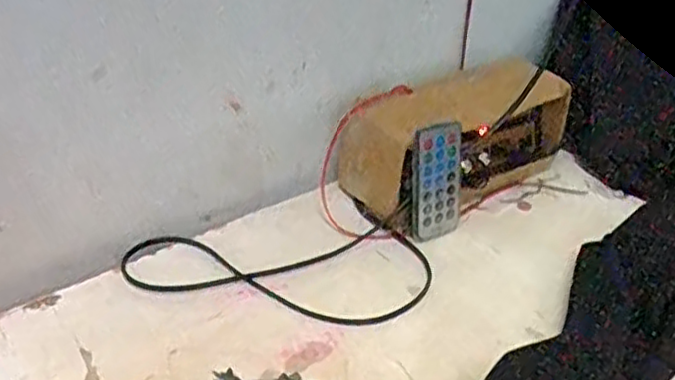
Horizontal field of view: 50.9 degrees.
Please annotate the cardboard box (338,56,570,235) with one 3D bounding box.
[{"bbox_3d":[0.099,-0.043,0.569,0.185,0.092,0.072,-19,38,-27],"label":"cardboard box"}]

